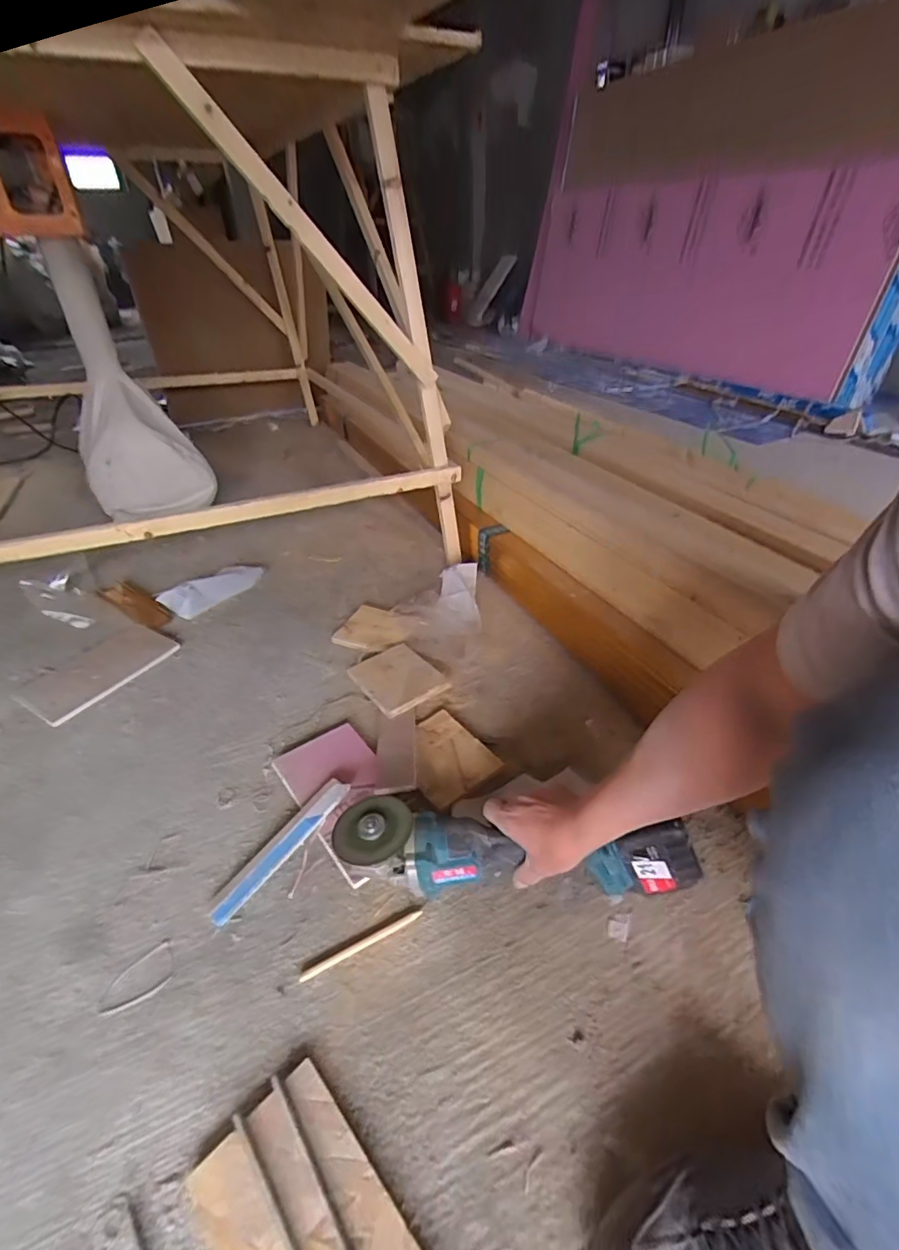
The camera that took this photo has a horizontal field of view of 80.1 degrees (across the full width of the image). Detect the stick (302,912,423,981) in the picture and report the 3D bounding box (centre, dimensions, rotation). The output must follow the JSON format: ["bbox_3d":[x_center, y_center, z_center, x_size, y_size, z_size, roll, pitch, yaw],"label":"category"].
[{"bbox_3d":[-0.087,0.323,0.542,0.129,0.004,0.009,-19,39,-21],"label":"stick"}]

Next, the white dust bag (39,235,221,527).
[{"bbox_3d":[-0.815,-0.583,1.318,0.270,0.593,0.297,-22,41,-25],"label":"white dust bag"}]

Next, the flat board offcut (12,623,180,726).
[{"bbox_3d":[-0.592,0.072,0.903,0.138,0.007,0.218,17,41,25],"label":"flat board offcut"}]

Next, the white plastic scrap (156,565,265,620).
[{"bbox_3d":[-0.473,-0.082,1.087,0.073,0.044,0.206,28,46,35],"label":"white plastic scrap"}]

